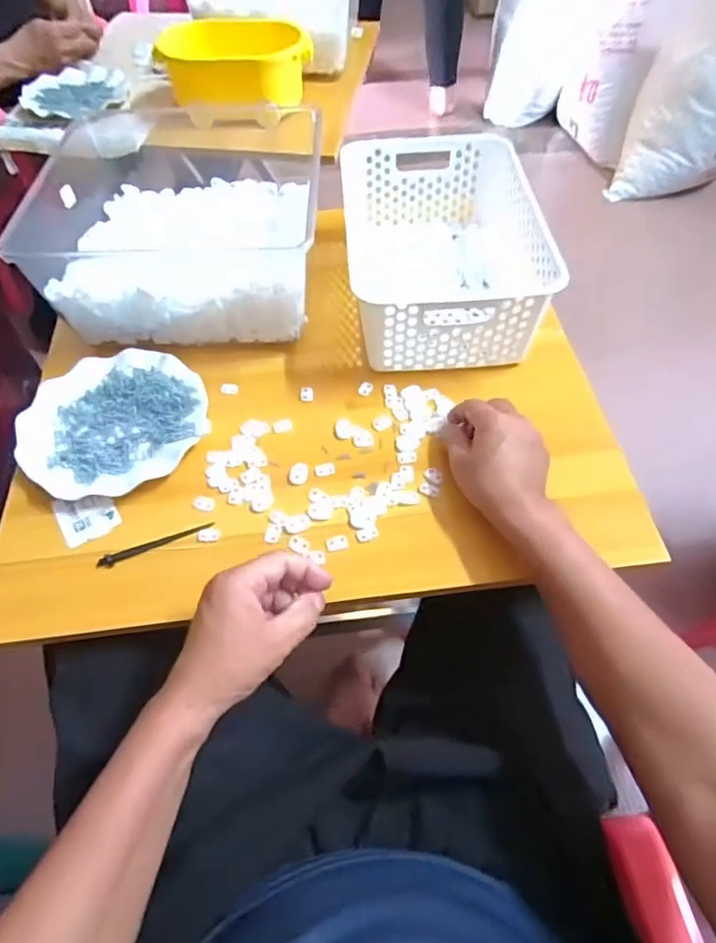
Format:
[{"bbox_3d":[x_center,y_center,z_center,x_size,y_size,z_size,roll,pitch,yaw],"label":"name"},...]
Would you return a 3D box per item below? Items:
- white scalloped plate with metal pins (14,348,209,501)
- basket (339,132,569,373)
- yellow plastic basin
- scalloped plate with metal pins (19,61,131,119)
[{"bbox_3d":[-0.249,-0.053,0.585,0.180,0.022,0.163,-23,58,-14],"label":"white scalloped plate with metal pins"},{"bbox_3d":[0.106,-0.257,0.665,0.218,0.112,0.299,-3,55,-1],"label":"basket"},{"bbox_3d":[-0.205,-0.658,0.946,0.245,0.113,0.119,8,56,7],"label":"yellow plastic basin"},{"bbox_3d":[-0.506,-0.683,1.025,0.182,0.015,0.171,-1,55,1],"label":"scalloped plate with metal pins"}]

